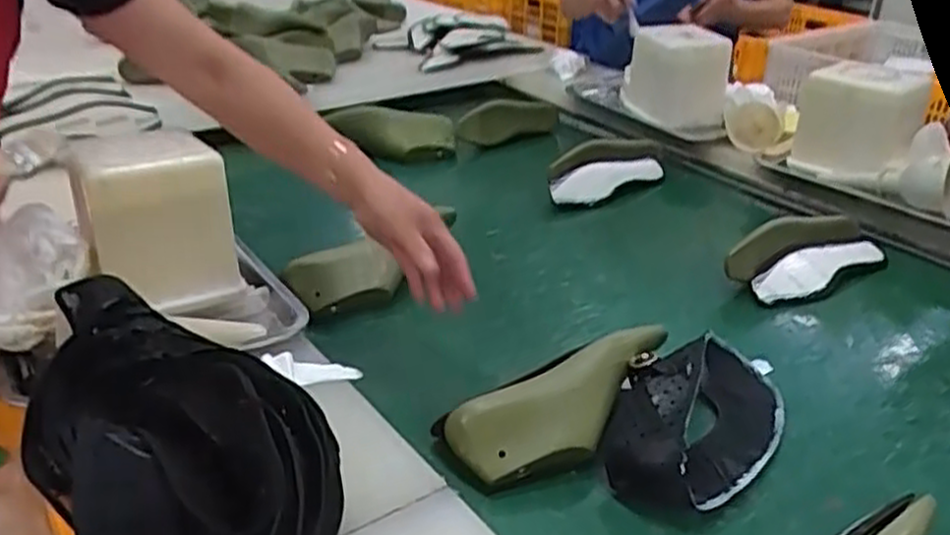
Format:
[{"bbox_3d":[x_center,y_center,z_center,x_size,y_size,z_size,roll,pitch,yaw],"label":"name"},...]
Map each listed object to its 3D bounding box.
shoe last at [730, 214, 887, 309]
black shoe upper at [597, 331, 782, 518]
[{"bbox_3d":[0.441,-0.011,1.041,0.240,0.079,0.085,-15,33,-31],"label":"shoe last"},{"bbox_3d":[0.224,0.126,0.765,0.142,0.076,0.258,17,30,24],"label":"black shoe upper"}]

